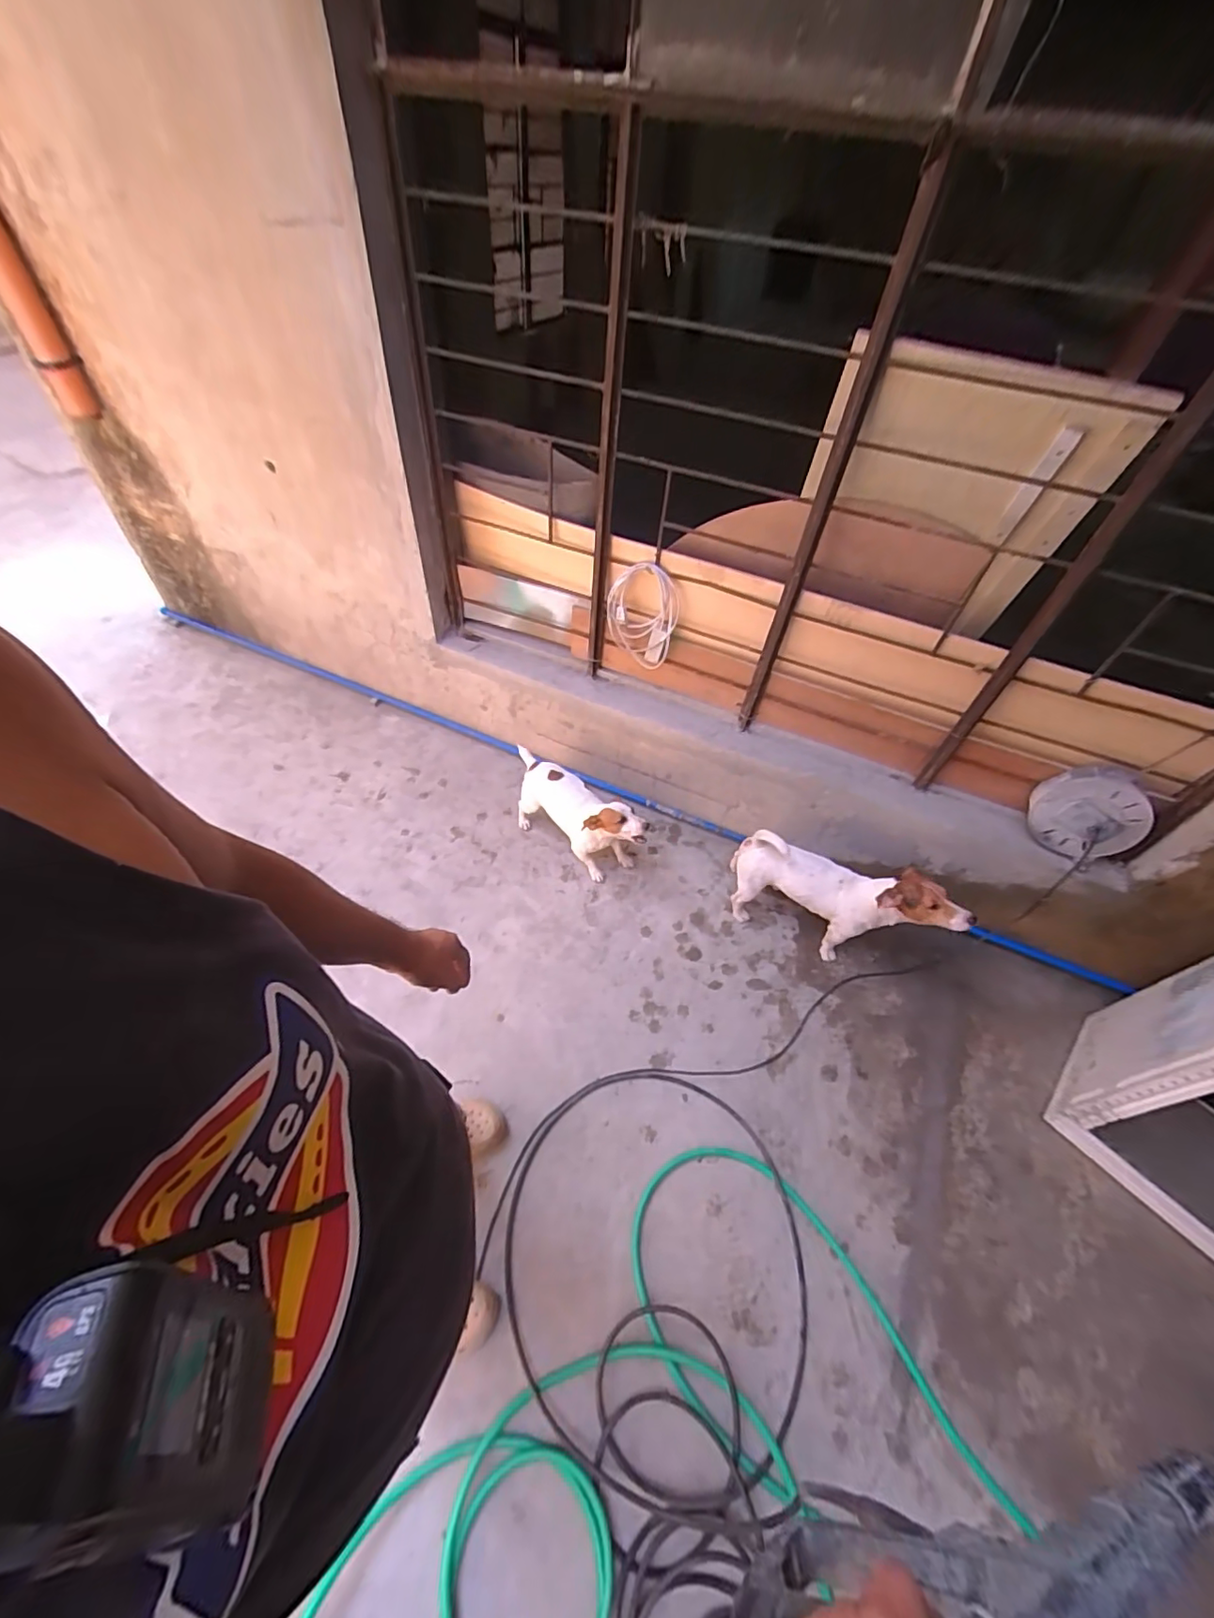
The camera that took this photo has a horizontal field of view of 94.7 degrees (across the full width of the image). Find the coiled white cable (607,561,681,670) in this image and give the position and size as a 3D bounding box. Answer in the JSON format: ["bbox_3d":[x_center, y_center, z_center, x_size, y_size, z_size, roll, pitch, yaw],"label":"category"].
[{"bbox_3d":[0.098,-0.560,1.636,0.212,0.300,0.040,17,51,9],"label":"coiled white cable"}]

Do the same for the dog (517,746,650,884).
[{"bbox_3d":[-0.097,0.020,1.779,0.512,0.341,0.168,32,54,20],"label":"dog"}]

